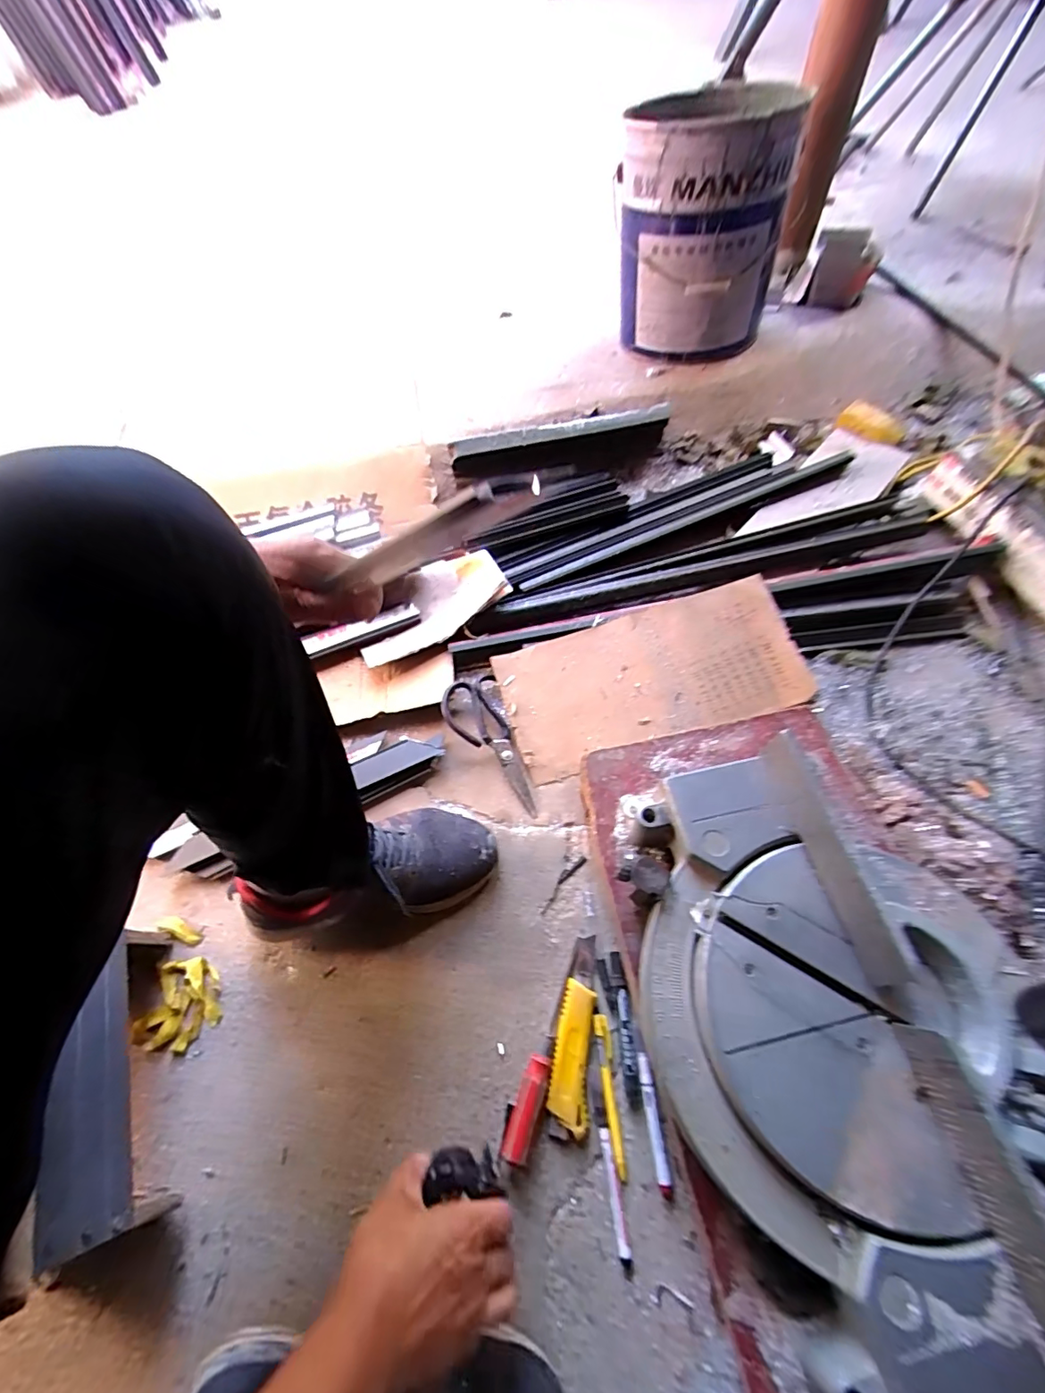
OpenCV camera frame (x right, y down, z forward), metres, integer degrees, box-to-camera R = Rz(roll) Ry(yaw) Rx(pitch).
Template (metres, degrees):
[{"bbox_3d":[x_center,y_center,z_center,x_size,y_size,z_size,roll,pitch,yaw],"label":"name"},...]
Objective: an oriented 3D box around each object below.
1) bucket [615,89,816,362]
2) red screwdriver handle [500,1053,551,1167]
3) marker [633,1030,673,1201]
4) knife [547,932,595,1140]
[{"bbox_3d":[0.303,-0.803,0.943,0.283,0.325,0.264,13,61,12],"label":"bucket"},{"bbox_3d":[0.004,0.396,0.516,0.026,0.026,0.085,16,63,12],"label":"red screwdriver handle"},{"bbox_3d":[0.123,0.397,0.511,0.014,0.012,0.129,-7,60,0],"label":"marker"},{"bbox_3d":[0.051,0.341,0.544,0.039,0.017,0.173,5,61,7],"label":"knife"}]

